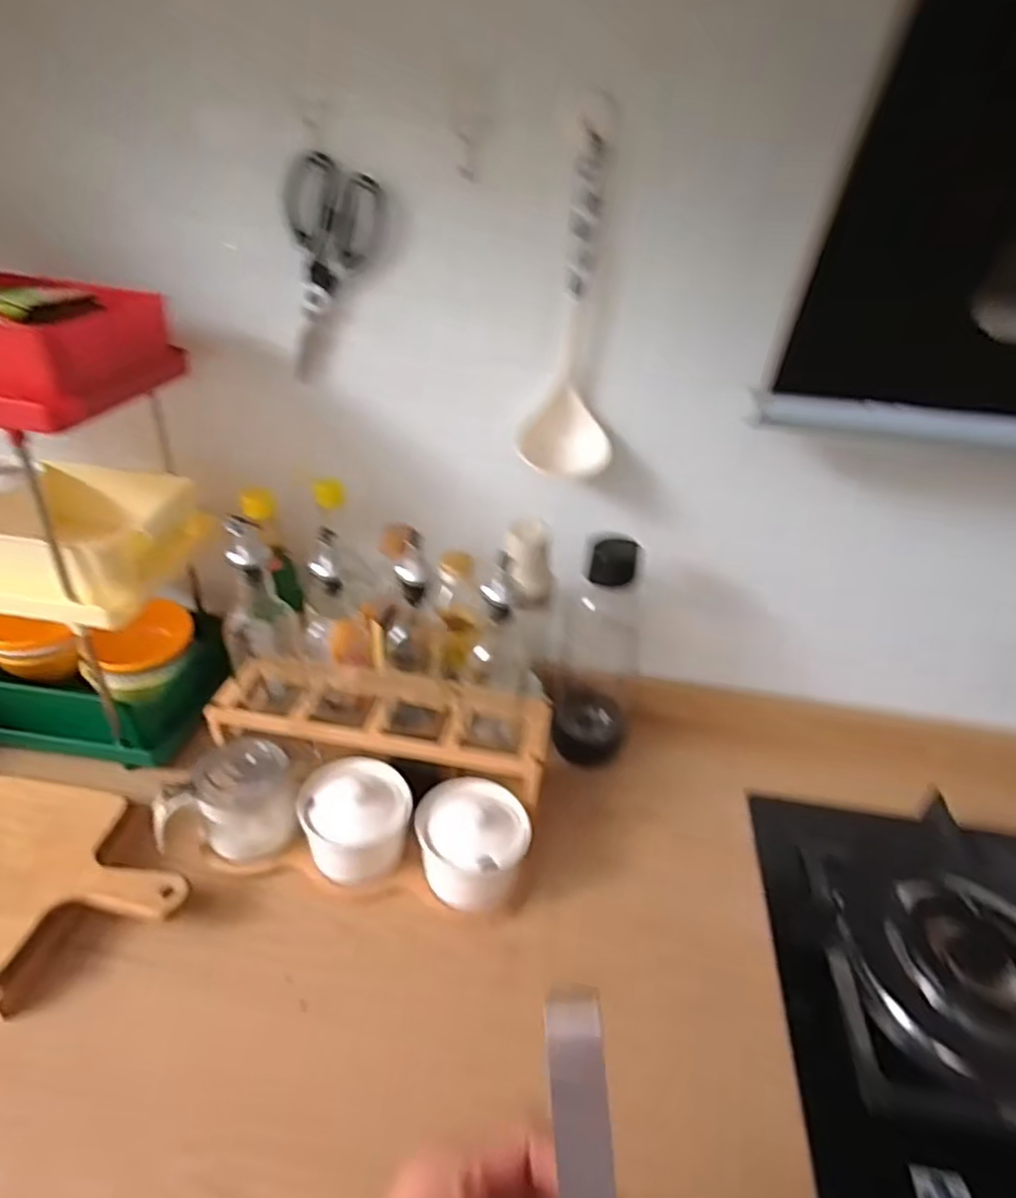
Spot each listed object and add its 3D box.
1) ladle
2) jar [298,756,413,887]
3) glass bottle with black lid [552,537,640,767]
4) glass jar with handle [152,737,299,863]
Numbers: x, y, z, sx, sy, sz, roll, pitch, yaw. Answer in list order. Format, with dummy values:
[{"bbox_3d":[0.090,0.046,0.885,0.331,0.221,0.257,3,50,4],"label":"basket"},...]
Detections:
[{"bbox_3d":[0.063,-0.255,0.603,0.082,0.280,0.090,6,40,4],"label":"ladle"},{"bbox_3d":[-0.138,0.200,0.630,0.095,0.070,0.095,3,33,-2],"label":"jar"},{"bbox_3d":[0.095,0.065,0.712,0.079,0.261,0.066,10,33,8],"label":"glass bottle with black lid"},{"bbox_3d":[-0.261,0.181,0.634,0.116,0.088,0.091,-9,35,-21],"label":"glass jar with handle"}]

